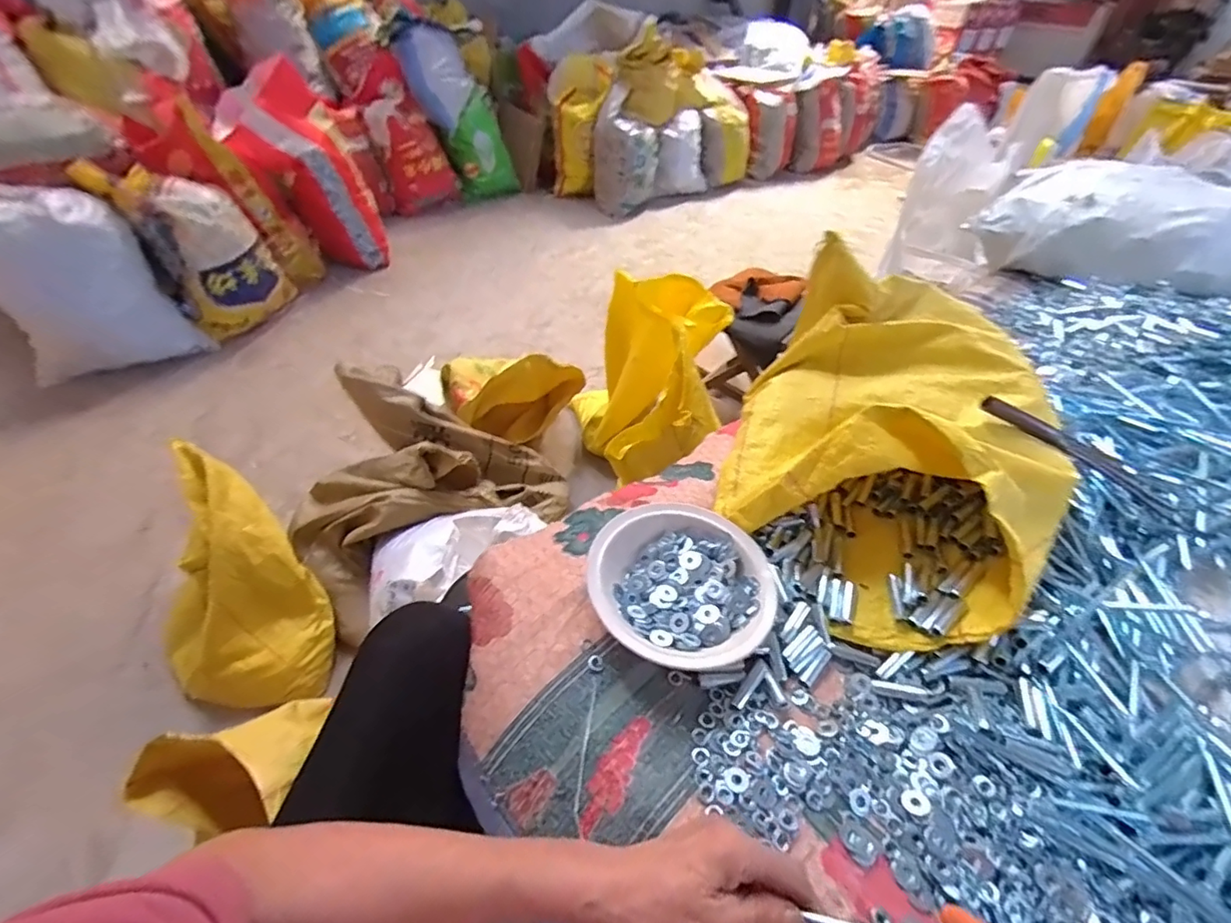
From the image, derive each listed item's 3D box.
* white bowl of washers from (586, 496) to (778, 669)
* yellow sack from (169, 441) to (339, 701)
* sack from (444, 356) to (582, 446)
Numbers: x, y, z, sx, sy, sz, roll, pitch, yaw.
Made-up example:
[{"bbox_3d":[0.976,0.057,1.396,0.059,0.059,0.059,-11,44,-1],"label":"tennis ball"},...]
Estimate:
[{"bbox_3d":[0.063,0.117,0.522,0.167,0.049,0.158,2,44,-2],"label":"white bowl of washers"},{"bbox_3d":[-0.592,0.204,0.832,0.269,0.287,0.225,34,52,28],"label":"yellow sack"},{"bbox_3d":[-0.258,-0.160,1.320,0.223,0.214,0.306,30,50,25],"label":"sack"}]

